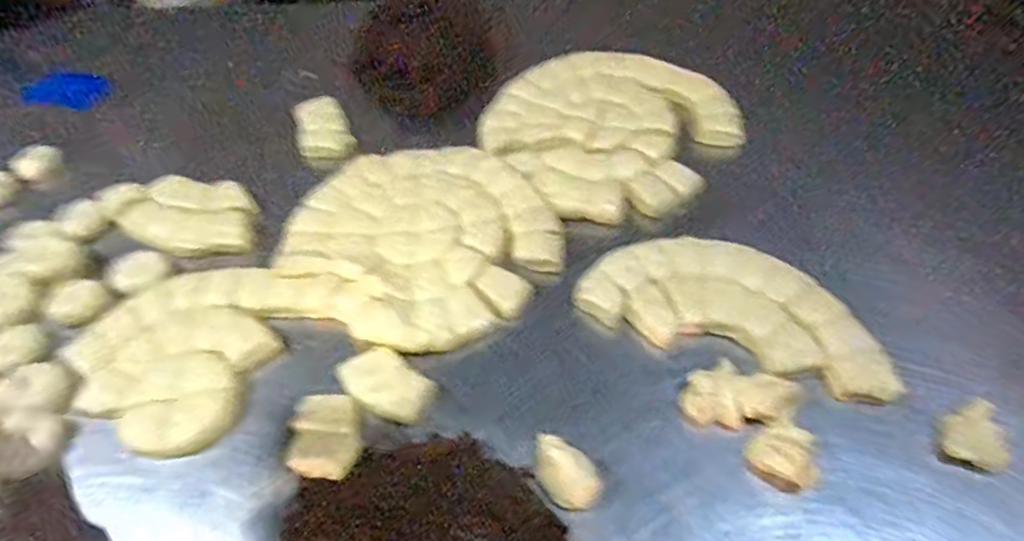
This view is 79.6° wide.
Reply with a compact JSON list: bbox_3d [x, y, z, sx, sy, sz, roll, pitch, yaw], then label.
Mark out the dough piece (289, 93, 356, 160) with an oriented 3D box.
[{"bbox_3d":[-0.295,-0.222,0.950,0.080,0.033,0.137,-22,54,-14],"label":"dough piece"}]

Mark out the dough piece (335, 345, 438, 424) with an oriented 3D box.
[{"bbox_3d":[-0.133,0.117,0.647,0.103,0.017,0.063,30,59,24],"label":"dough piece"}]

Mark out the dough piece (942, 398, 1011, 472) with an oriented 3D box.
[{"bbox_3d":[0.419,0.153,0.556,0.050,0.036,0.059,-15,52,-8],"label":"dough piece"}]

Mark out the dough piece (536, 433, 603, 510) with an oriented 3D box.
[{"bbox_3d":[0.050,0.188,0.578,0.046,0.022,0.074,-32,57,-21],"label":"dough piece"}]

